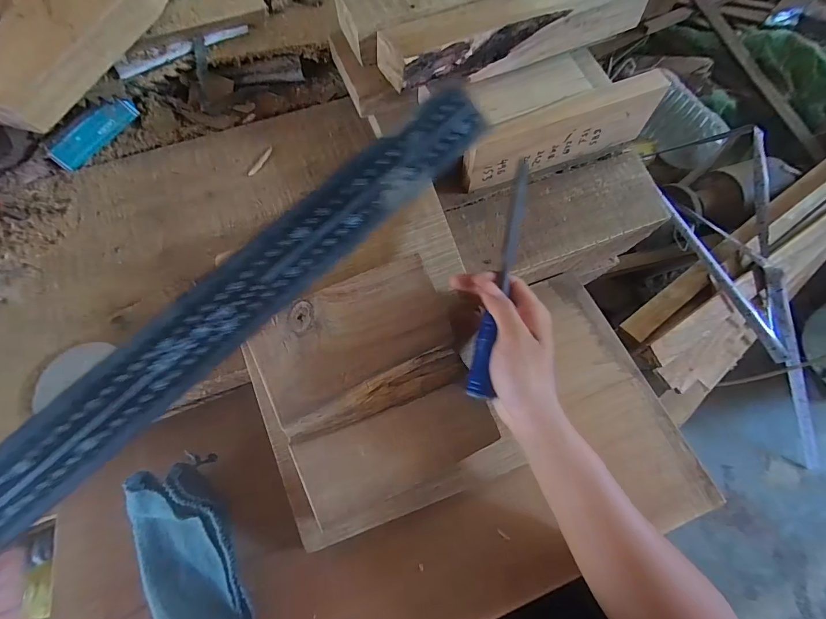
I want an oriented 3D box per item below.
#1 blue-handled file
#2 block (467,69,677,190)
[{"bbox_3d":[0.081,-0.029,0.330,0.020,0.016,0.213,15,81,4],"label":"blue-handled file"},{"bbox_3d":[0.166,-0.197,0.421,0.227,0.079,0.031,-20,75,-7],"label":"block"}]

